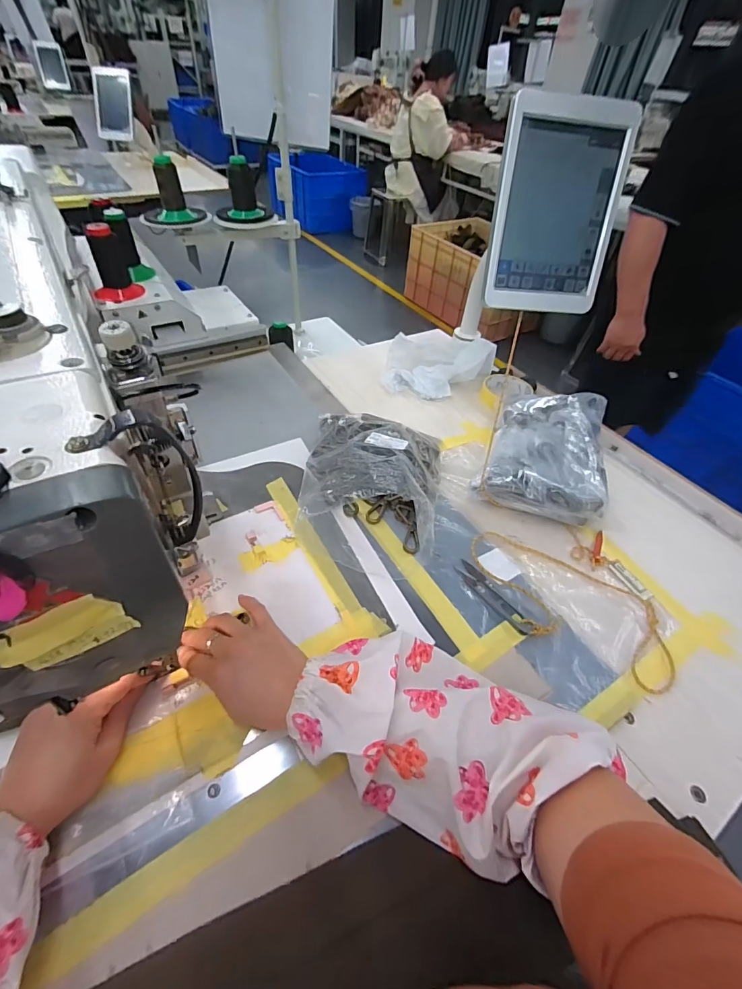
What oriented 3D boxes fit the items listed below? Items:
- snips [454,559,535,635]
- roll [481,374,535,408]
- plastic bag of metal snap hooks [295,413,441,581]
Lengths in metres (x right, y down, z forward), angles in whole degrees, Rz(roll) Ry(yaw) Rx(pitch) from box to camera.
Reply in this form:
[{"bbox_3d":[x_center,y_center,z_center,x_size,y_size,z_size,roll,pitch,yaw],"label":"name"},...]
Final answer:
[{"bbox_3d":[0.132,0.107,0.445,0.022,0.013,0.098,-29,56,-28],"label":"snips"},{"bbox_3d":[0.234,-0.183,0.730,0.080,0.028,0.078,3,47,-3],"label":"roll"},{"bbox_3d":[-0.001,-0.027,0.518,0.171,0.049,0.250,10,47,4],"label":"plastic bag of metal snap hooks"}]

